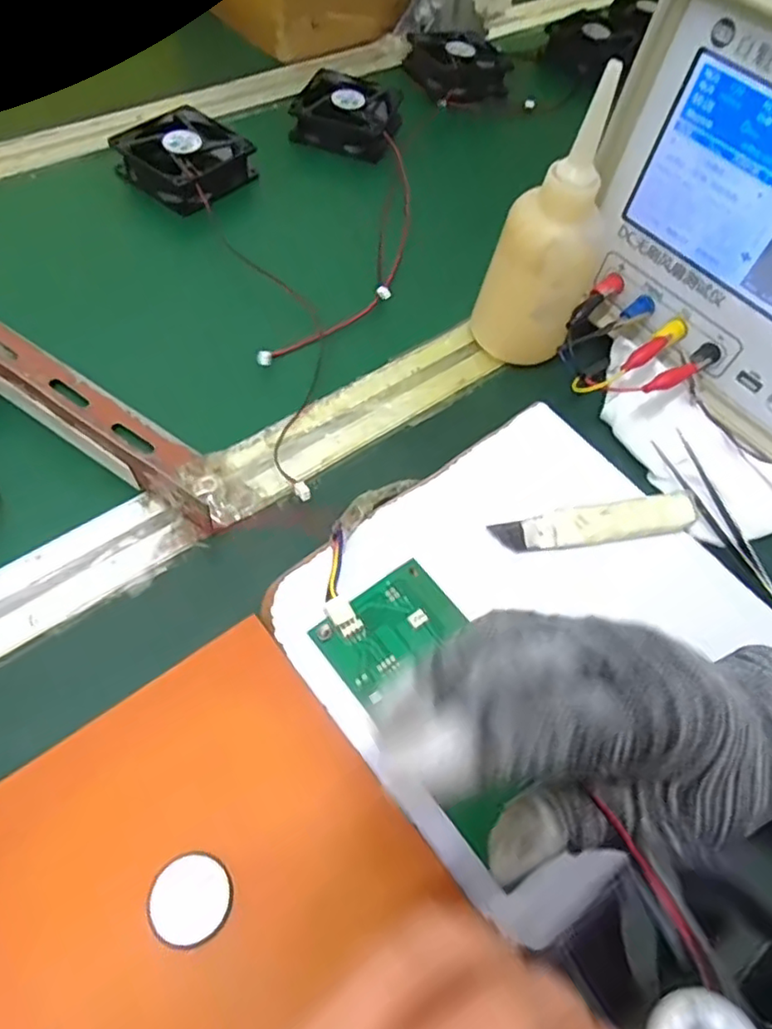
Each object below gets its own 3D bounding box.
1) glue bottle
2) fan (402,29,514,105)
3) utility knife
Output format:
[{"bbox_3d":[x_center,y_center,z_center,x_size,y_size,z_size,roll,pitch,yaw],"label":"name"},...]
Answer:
[{"bbox_3d":[0.098,-0.164,0.374,0.063,0.152,0.067,22,58,9],"label":"glue bottle"},{"bbox_3d":[0.069,-0.436,0.604,0.093,0.024,0.095,-13,59,-13],"label":"fan"},{"bbox_3d":[0.114,0.004,0.336,0.112,0.005,0.024,-7,58,-9],"label":"utility knife"}]

